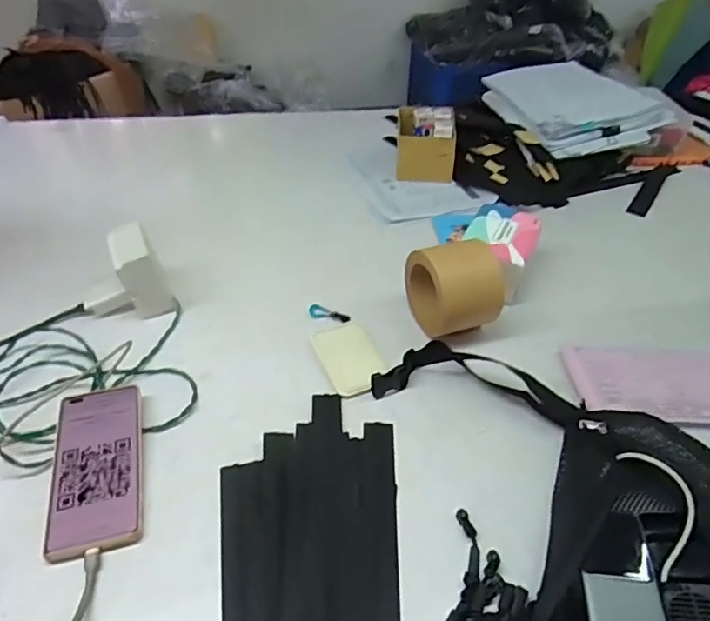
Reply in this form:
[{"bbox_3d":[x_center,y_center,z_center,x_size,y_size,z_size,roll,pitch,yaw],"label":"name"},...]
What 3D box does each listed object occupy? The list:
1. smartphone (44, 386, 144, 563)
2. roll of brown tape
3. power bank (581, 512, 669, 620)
[{"bbox_3d":[-0.242,0.144,0.503,0.077,0.016,0.167,-9,44,-14],"label":"smartphone"},{"bbox_3d":[0.116,-0.028,0.639,0.077,0.114,0.110,-14,45,-18],"label":"roll of brown tape"},{"bbox_3d":[0.198,0.211,0.392,0.054,0.025,0.124,6,42,3],"label":"power bank"}]

